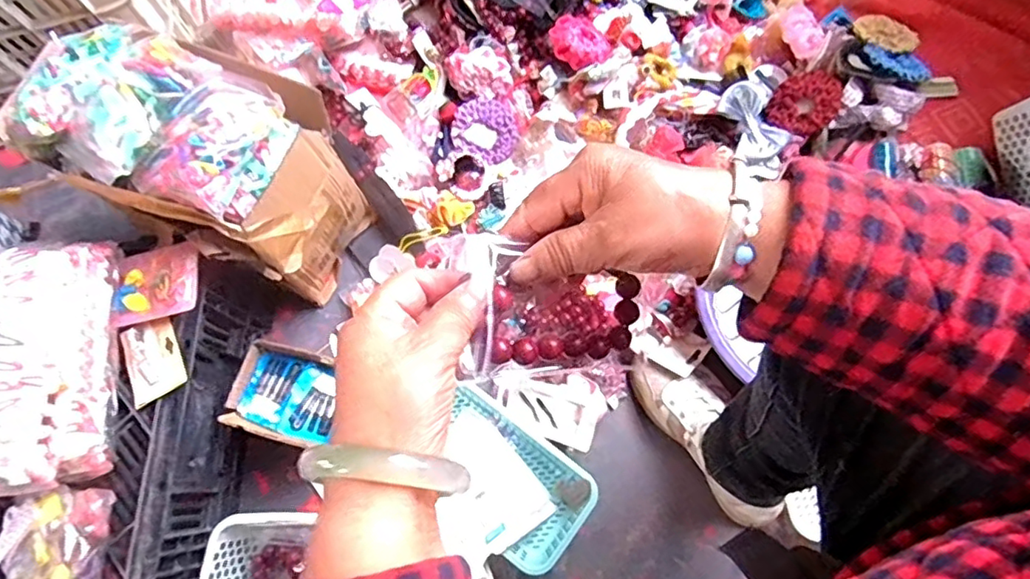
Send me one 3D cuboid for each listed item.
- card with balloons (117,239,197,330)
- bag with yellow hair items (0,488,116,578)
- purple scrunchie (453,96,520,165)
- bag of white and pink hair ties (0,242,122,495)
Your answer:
[{"bbox_3d":[-0.374,-0.007,0.613,0.089,0.011,0.073,-12,80,5],"label":"card with balloons"},{"bbox_3d":[-0.421,0.232,0.529,0.102,0.031,0.095,-3,73,2],"label":"bag with yellow hair items"},{"bbox_3d":[-0.044,-0.236,0.870,0.088,0.024,0.095,-1,73,2],"label":"purple scrunchie"},{"bbox_3d":[-0.439,0.070,0.563,0.094,0.070,0.232,-10,73,-1],"label":"bag of white and pink hair ties"}]

